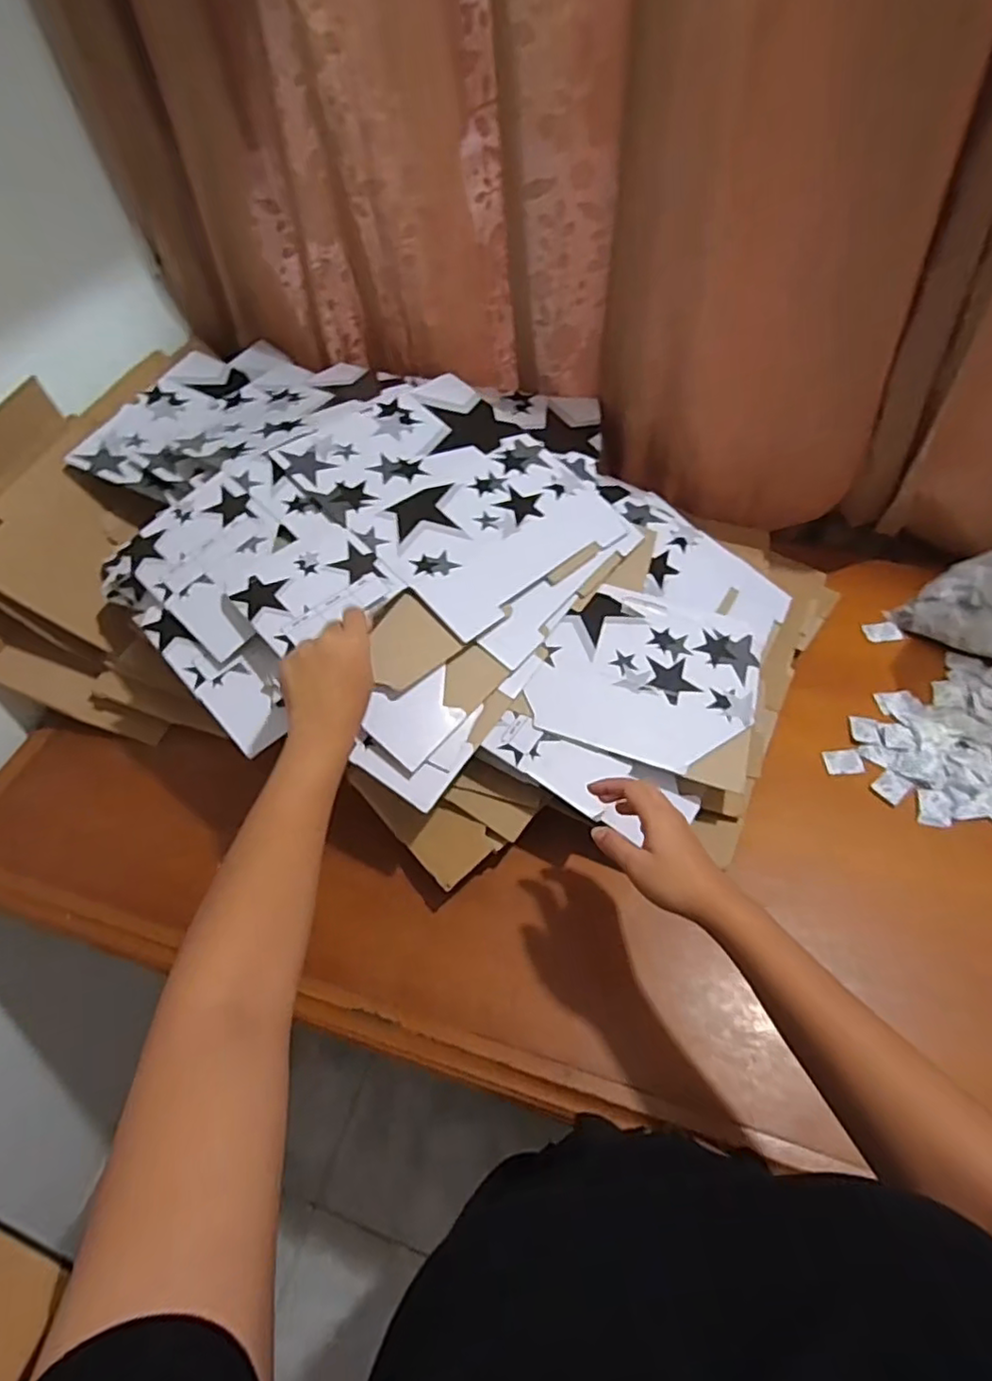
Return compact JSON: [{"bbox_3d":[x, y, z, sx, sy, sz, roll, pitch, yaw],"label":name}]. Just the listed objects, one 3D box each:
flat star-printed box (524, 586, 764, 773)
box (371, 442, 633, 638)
[{"bbox_3d":[0.163,-0.018,0.669,0.223,0.013,0.194,16,65,4],"label":"flat star-printed box"},{"bbox_3d":[-0.006,-0.193,0.712,0.272,0.013,0.203,-38,74,-27],"label":"box"}]

